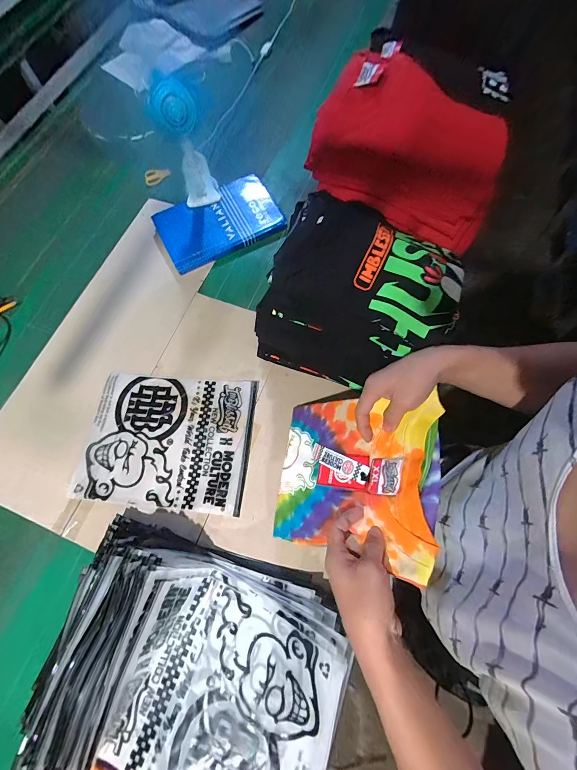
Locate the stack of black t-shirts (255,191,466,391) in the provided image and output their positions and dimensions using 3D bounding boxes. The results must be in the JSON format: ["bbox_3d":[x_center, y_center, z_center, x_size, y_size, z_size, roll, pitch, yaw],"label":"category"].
[{"bbox_3d":[0.118,-0.146,0.530,0.283,0.198,0.238,20,72,9],"label":"stack of black t-shirts"}]

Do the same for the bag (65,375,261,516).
[{"bbox_3d":[-0.226,0.098,0.594,0.307,0.007,0.241,5,70,4],"label":"bag"}]

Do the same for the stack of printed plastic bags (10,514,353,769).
[{"bbox_3d":[-0.137,0.396,0.423,0.391,0.115,0.291,16,72,8],"label":"stack of printed plastic bags"}]

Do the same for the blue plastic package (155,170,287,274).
[{"bbox_3d":[-0.161,-0.382,0.737,0.270,0.035,0.174,-28,71,-7],"label":"blue plastic package"}]

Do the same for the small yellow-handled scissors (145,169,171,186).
[{"bbox_3d":[-0.346,-0.552,0.836,0.070,0.008,0.035,-4,111,7],"label":"small yellow-handled scissors"}]

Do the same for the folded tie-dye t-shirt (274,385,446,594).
[{"bbox_3d":[0.078,0.120,0.452,0.258,0.044,0.218,-10,57,46],"label":"folded tie-dye t-shirt"}]

